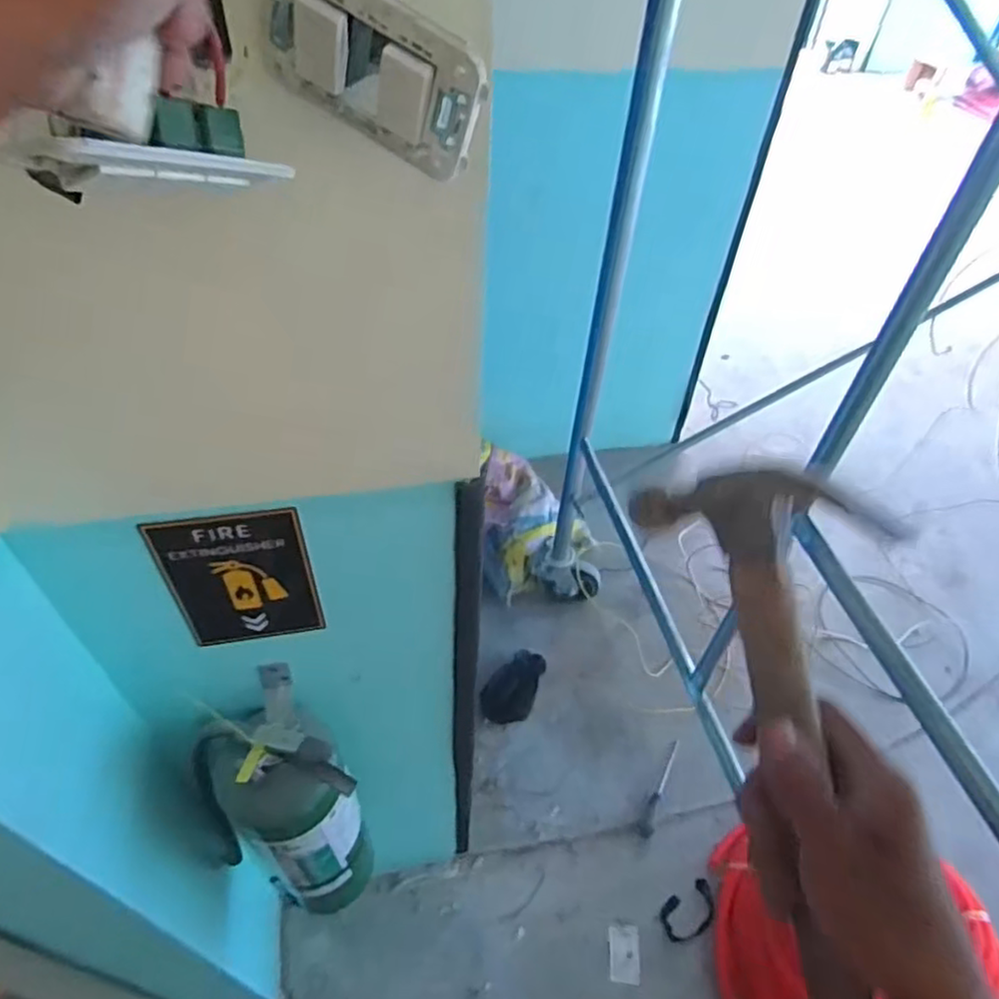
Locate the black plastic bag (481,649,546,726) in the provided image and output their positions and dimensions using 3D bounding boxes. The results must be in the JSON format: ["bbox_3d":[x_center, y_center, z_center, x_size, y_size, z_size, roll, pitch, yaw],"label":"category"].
[{"bbox_3d":[0.039,0.441,1.630,0.114,0.092,0.205,21,49,15],"label":"black plastic bag"}]

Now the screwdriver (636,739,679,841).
[{"bbox_3d":[0.357,0.640,1.501,0.032,0.026,0.228,23,50,16],"label":"screwdriver"}]

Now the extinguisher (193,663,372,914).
[{"bbox_3d":[-0.268,0.391,0.843,0.151,0.442,0.170,-32,57,-29],"label":"extinguisher"}]

